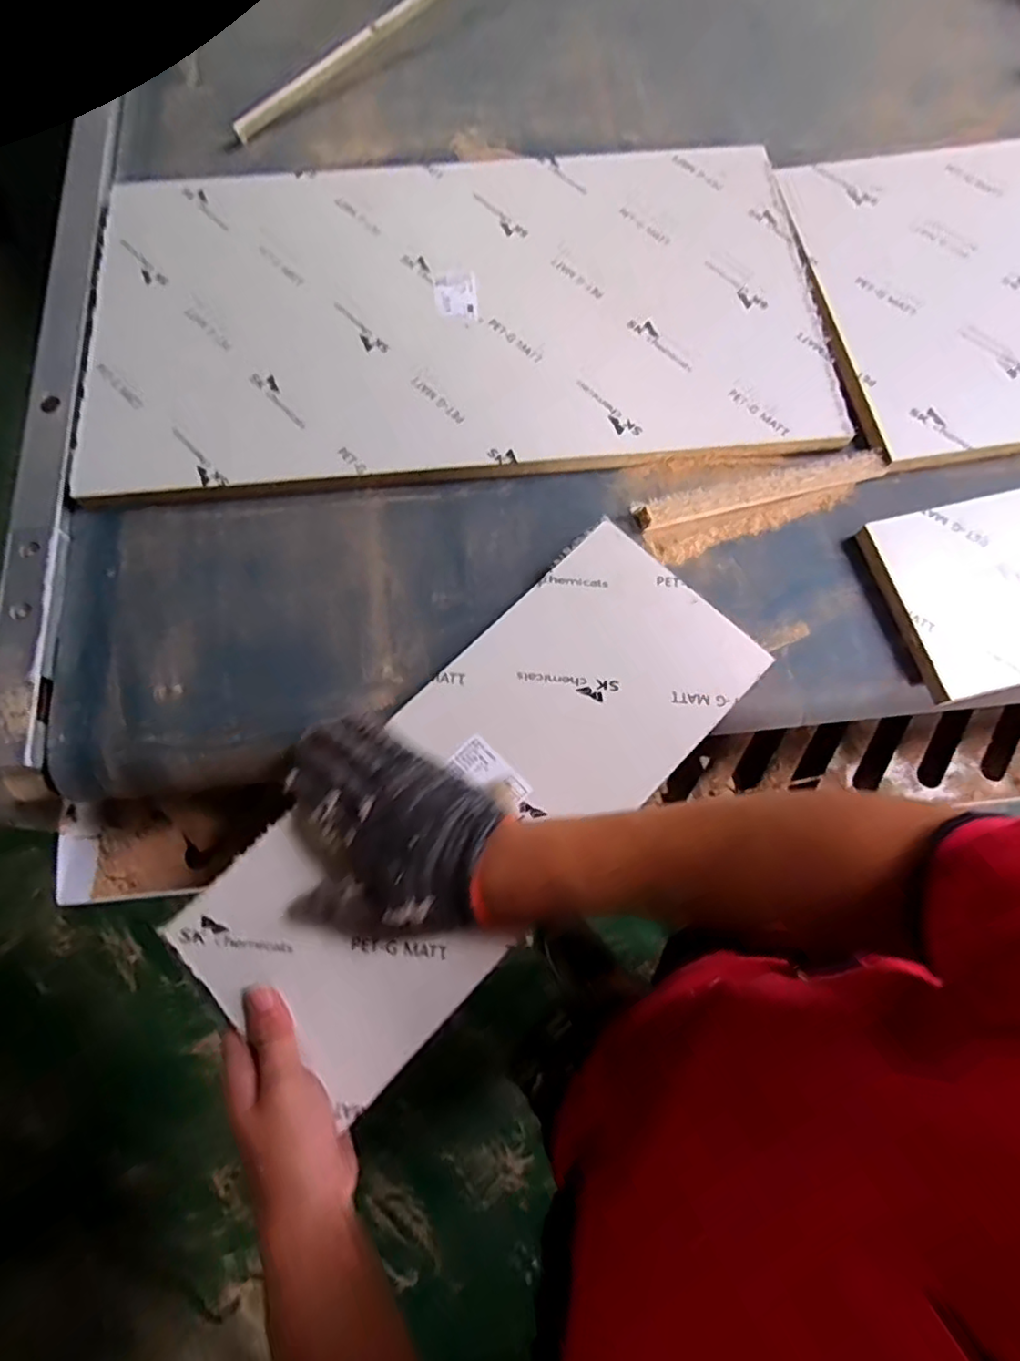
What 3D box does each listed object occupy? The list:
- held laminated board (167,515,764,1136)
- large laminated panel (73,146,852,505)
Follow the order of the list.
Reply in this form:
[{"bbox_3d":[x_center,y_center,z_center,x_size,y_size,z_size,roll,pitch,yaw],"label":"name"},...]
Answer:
[{"bbox_3d":[-0.015,0.078,0.455,0.453,0.016,0.178,-43,77,-12],"label":"held laminated board"},{"bbox_3d":[-0.049,-0.369,0.598,0.687,0.011,0.381,-5,72,-2],"label":"large laminated panel"}]

